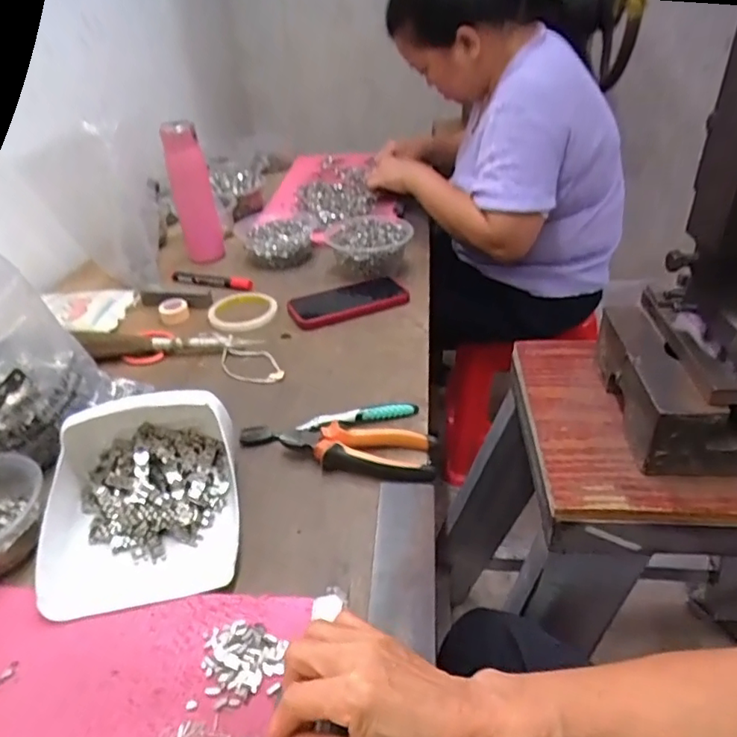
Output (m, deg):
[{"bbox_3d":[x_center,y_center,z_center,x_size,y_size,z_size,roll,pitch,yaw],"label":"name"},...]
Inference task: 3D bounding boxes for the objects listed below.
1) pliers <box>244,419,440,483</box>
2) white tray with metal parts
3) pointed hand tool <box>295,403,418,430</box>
[{"bbox_3d":[-0.033,0.077,0.564,0.196,0.025,0.056,7,35,11],"label":"pliers"},{"bbox_3d":[-0.192,0.099,0.481,0.156,0.081,0.172,-11,35,-10],"label":"white tray with metal parts"},{"bbox_3d":[-0.010,0.050,0.604,0.125,0.016,0.014,-10,35,-13],"label":"pointed hand tool"}]

